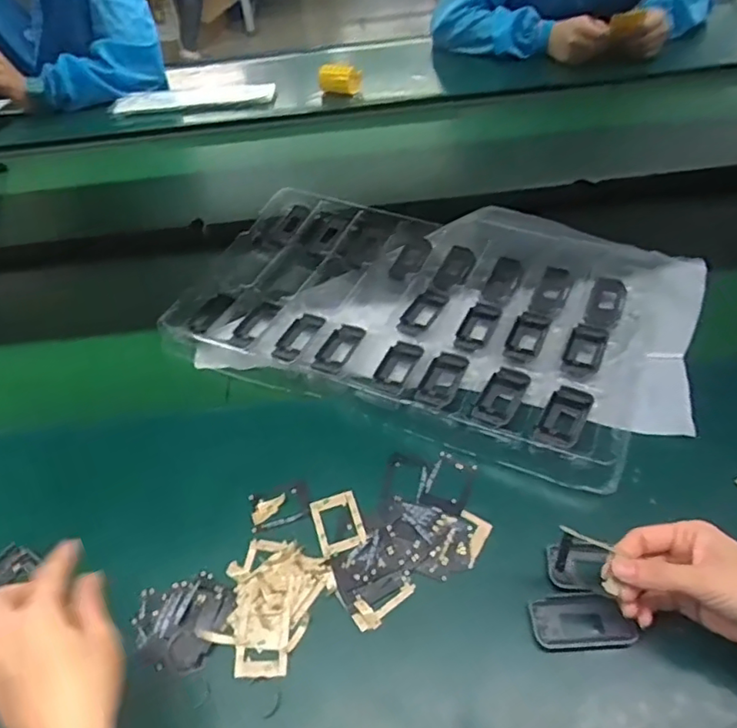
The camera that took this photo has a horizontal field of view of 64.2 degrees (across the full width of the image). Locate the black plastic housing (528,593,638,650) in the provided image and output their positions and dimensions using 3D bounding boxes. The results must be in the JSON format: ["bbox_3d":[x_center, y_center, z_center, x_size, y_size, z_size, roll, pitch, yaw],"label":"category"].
[{"bbox_3d":[0.161,0.195,0.445,0.071,0.012,0.035,-3,51,3],"label":"black plastic housing"}]

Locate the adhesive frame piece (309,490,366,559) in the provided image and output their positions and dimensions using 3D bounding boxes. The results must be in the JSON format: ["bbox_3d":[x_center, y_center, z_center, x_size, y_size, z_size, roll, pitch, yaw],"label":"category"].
[{"bbox_3d":[-0.026,0.139,0.517,0.040,0.005,0.055,-17,52,-8],"label":"adhesive frame piece"}]

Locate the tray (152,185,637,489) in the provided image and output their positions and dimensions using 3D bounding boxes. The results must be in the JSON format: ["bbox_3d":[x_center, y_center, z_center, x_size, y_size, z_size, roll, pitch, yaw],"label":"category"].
[{"bbox_3d":[0.044,-0.082,0.671,0.506,0.035,0.325,18,55,19],"label":"tray"}]

